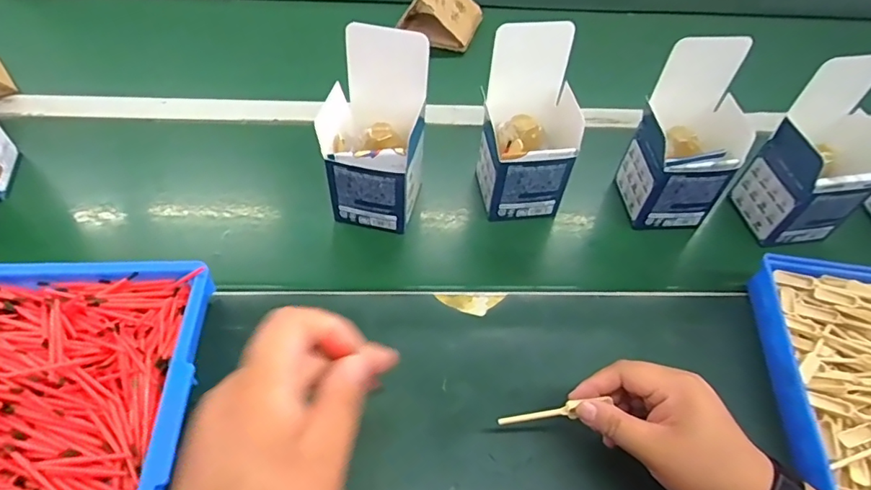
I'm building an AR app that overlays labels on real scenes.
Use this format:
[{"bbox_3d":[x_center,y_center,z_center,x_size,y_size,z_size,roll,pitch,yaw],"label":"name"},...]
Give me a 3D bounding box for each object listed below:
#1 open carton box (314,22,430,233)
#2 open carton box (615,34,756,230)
[{"bbox_3d":[-0.061,-0.109,0.522,0.097,0.180,0.096,5,53,0],"label":"open carton box"},{"bbox_3d":[0.269,-0.106,0.540,0.107,0.213,0.084,-3,54,-6],"label":"open carton box"}]

